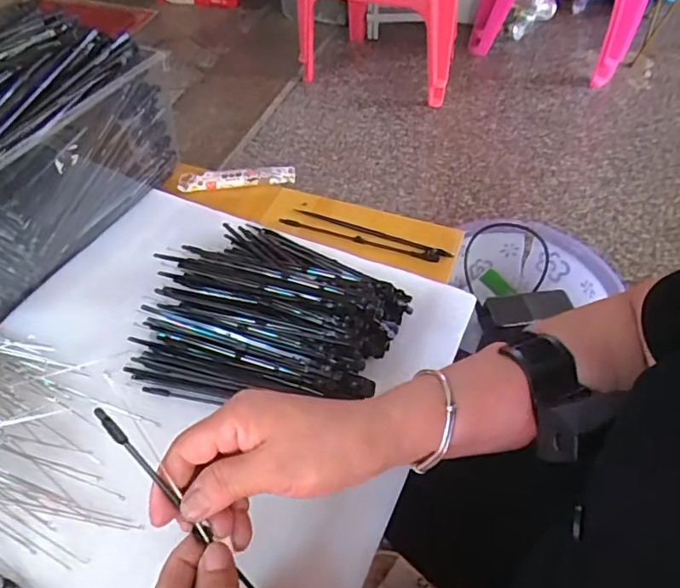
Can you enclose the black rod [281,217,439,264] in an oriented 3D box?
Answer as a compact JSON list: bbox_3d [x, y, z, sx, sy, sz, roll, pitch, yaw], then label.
[{"bbox_3d":[0.017,-0.057,0.563,0.174,0.007,0.011,15,53,14],"label":"black rod"}]

